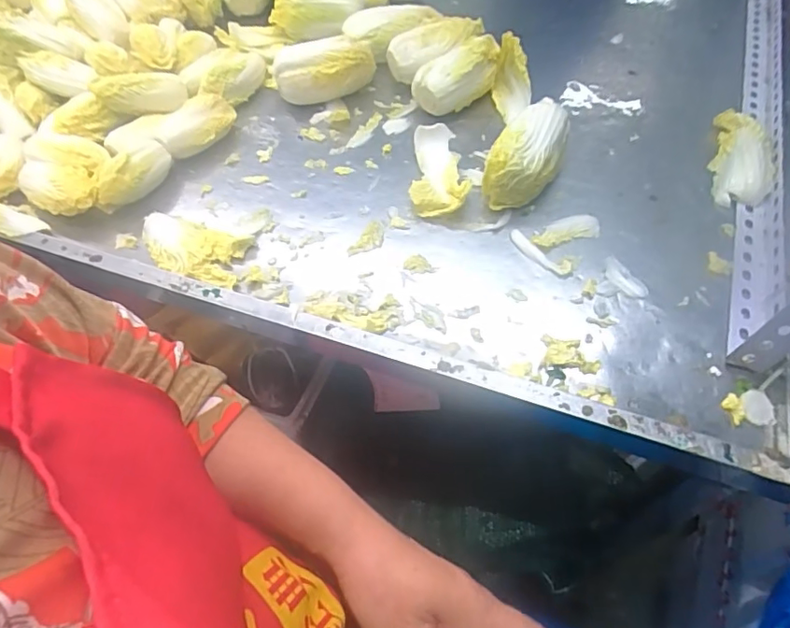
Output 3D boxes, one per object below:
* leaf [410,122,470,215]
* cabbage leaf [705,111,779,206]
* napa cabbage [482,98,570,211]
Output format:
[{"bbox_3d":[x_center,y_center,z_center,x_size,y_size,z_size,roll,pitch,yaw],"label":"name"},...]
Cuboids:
[{"bbox_3d":[0.051,-0.179,0.646,0.062,0.025,0.146,-2,55,3],"label":"leaf"},{"bbox_3d":[0.405,-0.181,0.616,0.060,0.025,0.147,15,57,14],"label":"cabbage leaf"},{"bbox_3d":[0.155,-0.186,0.613,0.072,0.069,0.136,22,59,18],"label":"napa cabbage"}]

